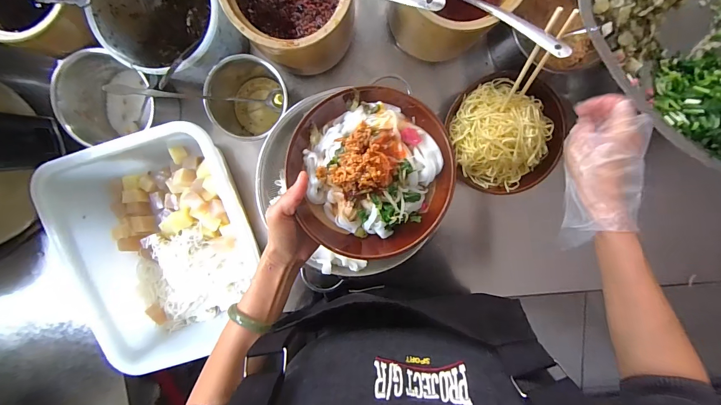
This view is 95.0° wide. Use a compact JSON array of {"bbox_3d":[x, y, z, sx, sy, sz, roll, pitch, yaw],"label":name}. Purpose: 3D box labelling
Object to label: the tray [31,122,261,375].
[{"bbox_3d":[-0.291,0.073,0.515,0.251,0.105,0.340,-15,99,2],"label":"tray"}]

